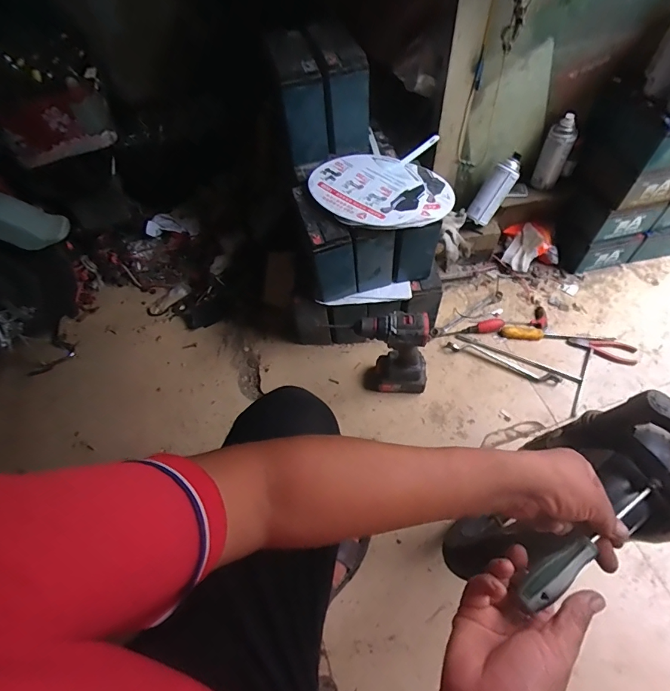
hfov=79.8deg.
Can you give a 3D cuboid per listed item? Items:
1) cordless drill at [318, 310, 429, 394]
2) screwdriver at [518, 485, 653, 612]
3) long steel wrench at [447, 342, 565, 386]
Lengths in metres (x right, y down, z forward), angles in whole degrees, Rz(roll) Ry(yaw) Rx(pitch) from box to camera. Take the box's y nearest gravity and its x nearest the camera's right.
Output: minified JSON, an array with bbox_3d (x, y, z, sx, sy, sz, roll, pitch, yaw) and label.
[{"bbox_3d":[0.121,0.022,0.838,0.156,0.244,0.066,1,59,5],"label":"cordless drill"},{"bbox_3d":[0.248,0.195,0.394,0.186,0.022,0.024,-25,60,-21],"label":"screwdriver"},{"bbox_3d":[0.387,0.034,0.929,0.258,0.016,0.034,20,62,15],"label":"long steel wrench"}]

